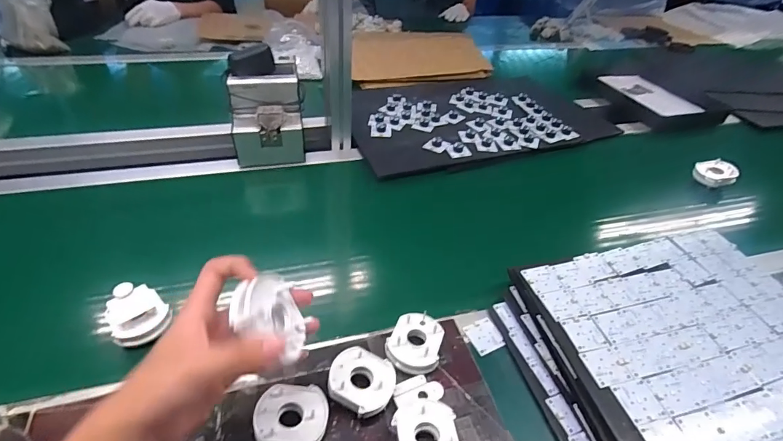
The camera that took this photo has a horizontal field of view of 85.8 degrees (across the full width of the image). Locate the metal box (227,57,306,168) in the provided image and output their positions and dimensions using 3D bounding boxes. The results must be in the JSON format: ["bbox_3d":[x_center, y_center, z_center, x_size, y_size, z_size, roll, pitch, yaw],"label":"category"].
[{"bbox_3d":[-0.236,-0.199,0.804,0.128,0.141,0.137,-5,43,-11],"label":"metal box"}]

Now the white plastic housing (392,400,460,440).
[{"bbox_3d":[0.036,0.219,0.420,0.063,0.037,0.069,-6,43,-11],"label":"white plastic housing"}]

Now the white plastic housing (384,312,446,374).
[{"bbox_3d":[0.029,0.148,0.506,0.062,0.033,0.064,3,41,-3],"label":"white plastic housing"}]

